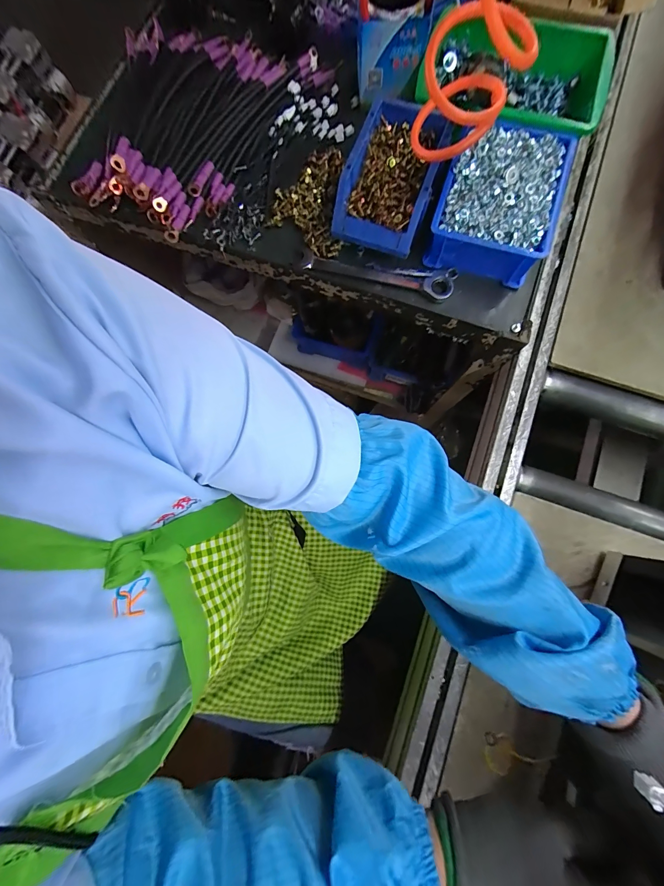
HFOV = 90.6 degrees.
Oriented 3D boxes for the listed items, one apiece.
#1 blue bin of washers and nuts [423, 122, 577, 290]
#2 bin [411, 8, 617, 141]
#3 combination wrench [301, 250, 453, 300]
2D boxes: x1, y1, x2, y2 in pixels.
[{"bbox_3d":[0.224,-0.329,0.454,0.148,0.074,0.186,18,80,3],"label":"blue bin of washers and nuts"},{"bbox_3d":[0.257,-0.499,0.481,0.260,0.085,0.176,9,79,1],"label":"bin"},{"bbox_3d":[0.065,-0.242,0.470,0.212,0.009,0.032,13,80,2],"label":"combination wrench"}]

